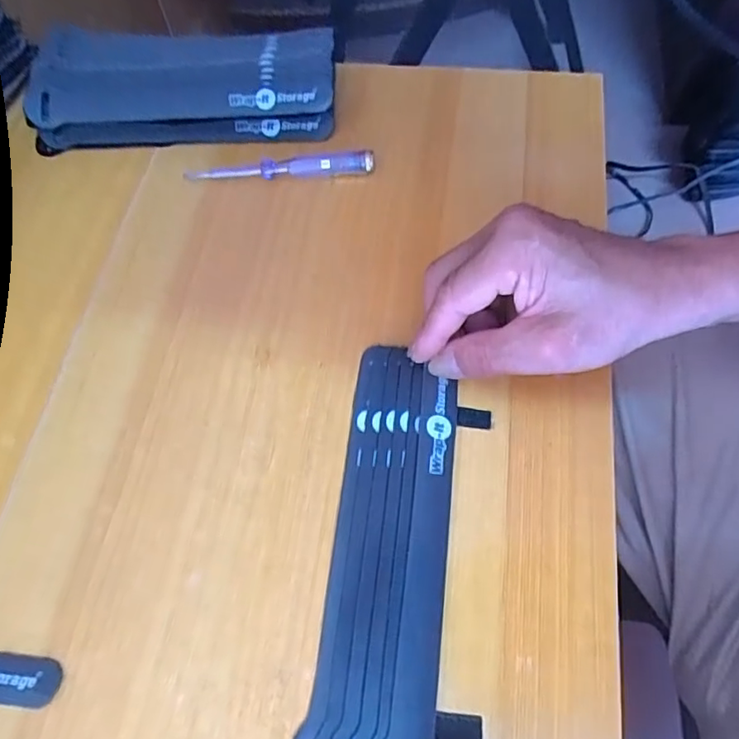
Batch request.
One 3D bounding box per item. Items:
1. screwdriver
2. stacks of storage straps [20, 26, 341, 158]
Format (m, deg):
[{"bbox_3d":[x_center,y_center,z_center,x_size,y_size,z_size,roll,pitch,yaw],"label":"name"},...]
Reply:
[{"bbox_3d":[-0.058,-0.130,0.367,0.119,0.009,0.013,-3,65,3],"label":"screwdriver"},{"bbox_3d":[-0.123,-0.196,0.390,0.203,0.034,0.082,-2,65,3],"label":"stacks of storage straps"}]

